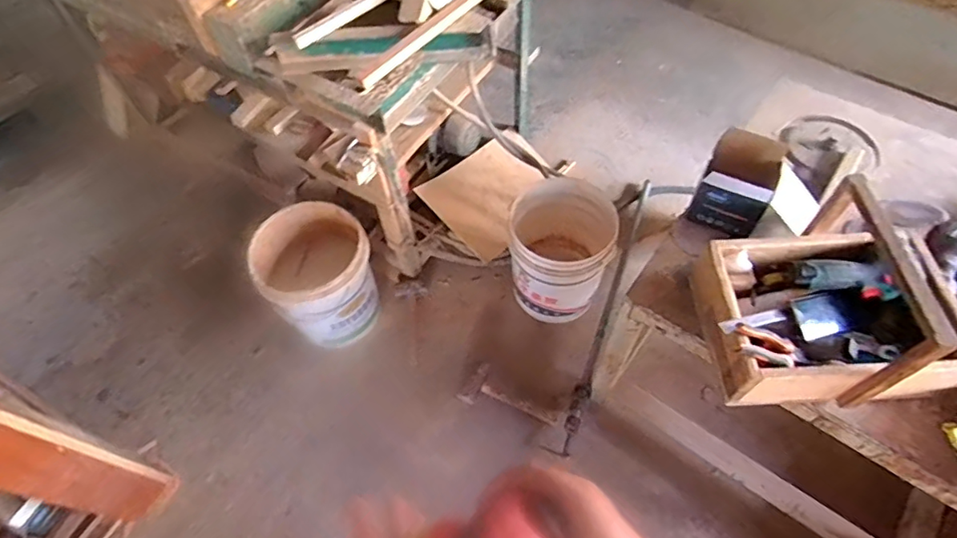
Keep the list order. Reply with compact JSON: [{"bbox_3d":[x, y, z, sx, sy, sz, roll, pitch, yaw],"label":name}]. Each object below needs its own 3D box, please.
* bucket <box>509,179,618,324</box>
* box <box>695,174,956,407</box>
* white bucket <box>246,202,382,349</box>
[{"bbox_3d":[0.242,-0.046,1.569,0.276,0.315,0.296,-2,56,3],"label":"bucket"},{"bbox_3d":[0.587,0.044,0.857,0.376,0.242,0.291,-2,56,3],"label":"box"},{"bbox_3d":[-0.434,0.034,1.502,0.293,0.332,0.294,-2,56,3],"label":"white bucket"}]

